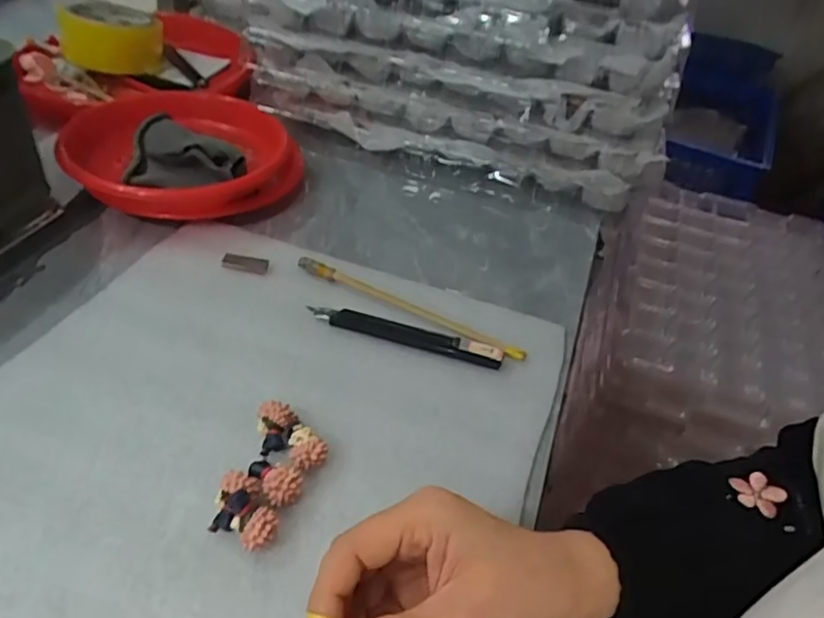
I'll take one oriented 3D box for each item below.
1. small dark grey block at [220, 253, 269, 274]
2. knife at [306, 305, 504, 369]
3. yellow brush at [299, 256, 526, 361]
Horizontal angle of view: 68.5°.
[{"bbox_3d":[-0.125,-0.035,0.455,0.035,0.004,0.015,13,59,0],"label":"small dark grey block"},{"bbox_3d":[-0.006,0.017,0.416,0.136,0.010,0.017,14,40,9],"label":"knife"},{"bbox_3d":[-0.004,-0.002,0.435,0.180,0.012,0.012,21,41,16],"label":"yellow brush"}]

